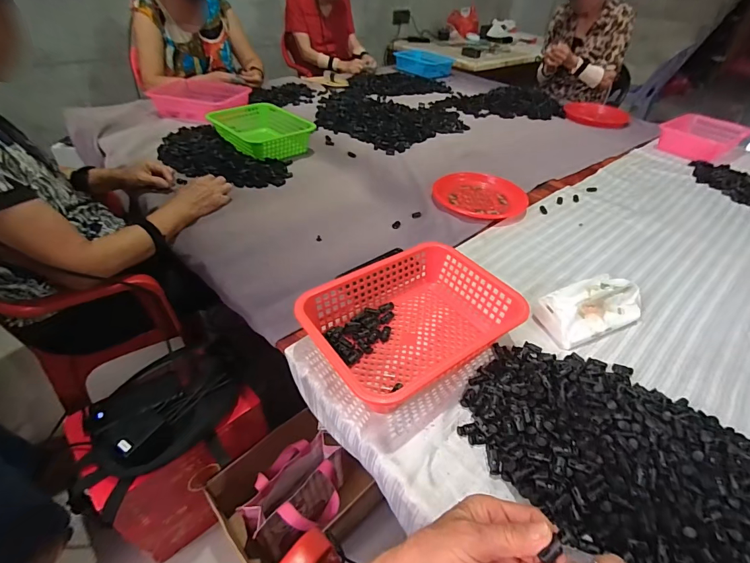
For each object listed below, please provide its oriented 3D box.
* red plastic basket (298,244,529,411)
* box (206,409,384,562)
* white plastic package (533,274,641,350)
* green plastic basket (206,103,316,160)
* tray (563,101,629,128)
[{"bbox_3d":[0.054,0.062,0.588,0.297,0.081,0.216,-25,50,-25],"label":"red plastic basket"},{"bbox_3d":[-0.179,0.454,0.815,0.255,0.156,0.224,-32,52,-33],"label":"box"},{"bbox_3d":[0.365,0.038,0.644,0.172,0.066,0.091,-17,47,-18],"label":"white plastic package"},{"bbox_3d":[-0.331,-0.446,1.142,0.275,0.079,0.222,34,50,30],"label":"green plastic basket"},{"bbox_3d":[0.878,-0.670,1.525,0.229,0.029,0.229,14,42,12],"label":"tray"}]

